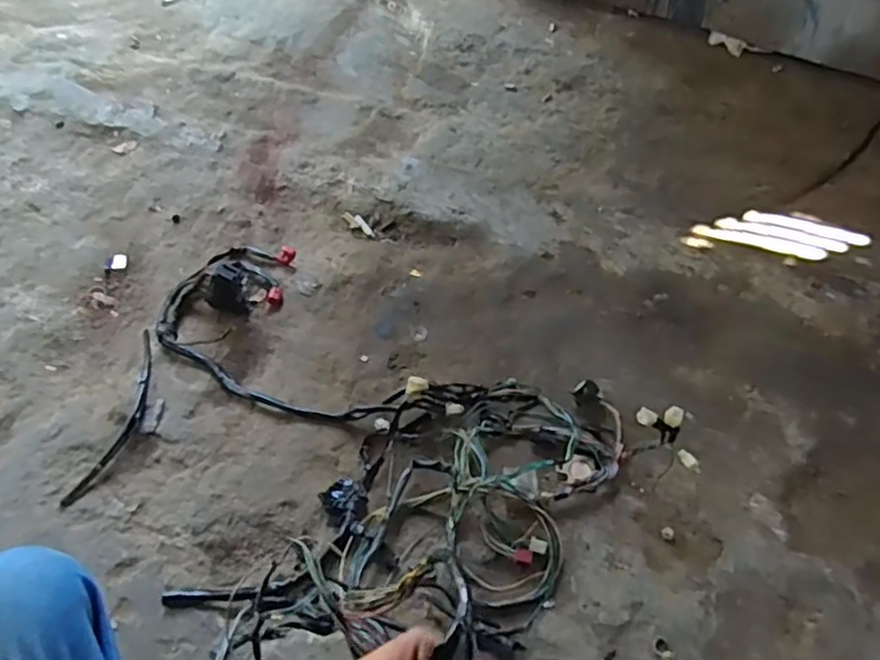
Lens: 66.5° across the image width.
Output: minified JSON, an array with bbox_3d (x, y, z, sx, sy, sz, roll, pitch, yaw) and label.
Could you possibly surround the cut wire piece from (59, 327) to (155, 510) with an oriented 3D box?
[{"bbox_3d":[-0.436,0.117,0.929,0.048,0.018,0.280,6,52,1],"label":"cut wire piece"}]

